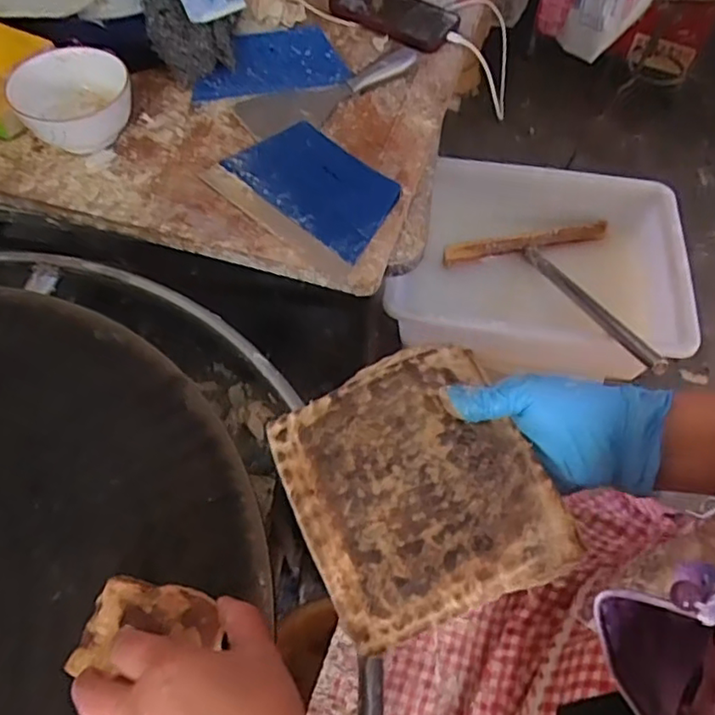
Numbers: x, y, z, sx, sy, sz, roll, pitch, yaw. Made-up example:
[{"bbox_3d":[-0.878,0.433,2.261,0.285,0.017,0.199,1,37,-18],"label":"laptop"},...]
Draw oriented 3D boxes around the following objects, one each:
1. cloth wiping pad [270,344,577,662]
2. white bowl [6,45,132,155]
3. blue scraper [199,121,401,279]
[{"bbox_3d":[0.034,0.073,0.375,0.142,0.015,0.156,-20,60,-12],"label":"cloth wiping pad"},{"bbox_3d":[-0.293,-0.265,0.655,0.113,0.061,0.111,0,58,0],"label":"white bowl"},{"bbox_3d":[-0.050,-0.167,0.623,0.187,0.018,0.122,40,66,22],"label":"blue scraper"}]

